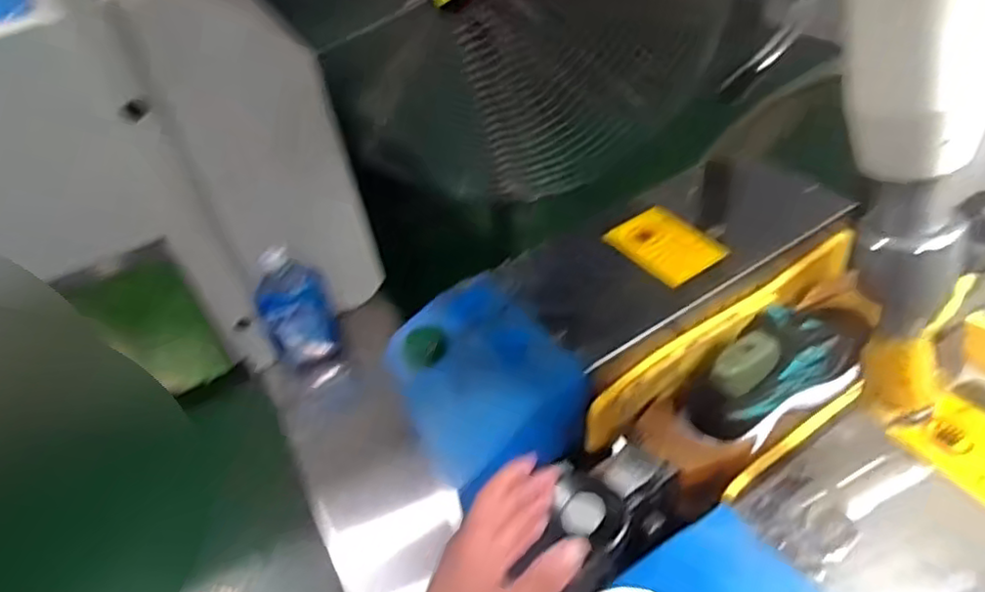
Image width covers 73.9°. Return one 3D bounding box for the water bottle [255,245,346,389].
[{"bbox_3d":[-0.296,0.042,1.030,0.105,0.265,0.070,-24,46,-16],"label":"water bottle"}]

